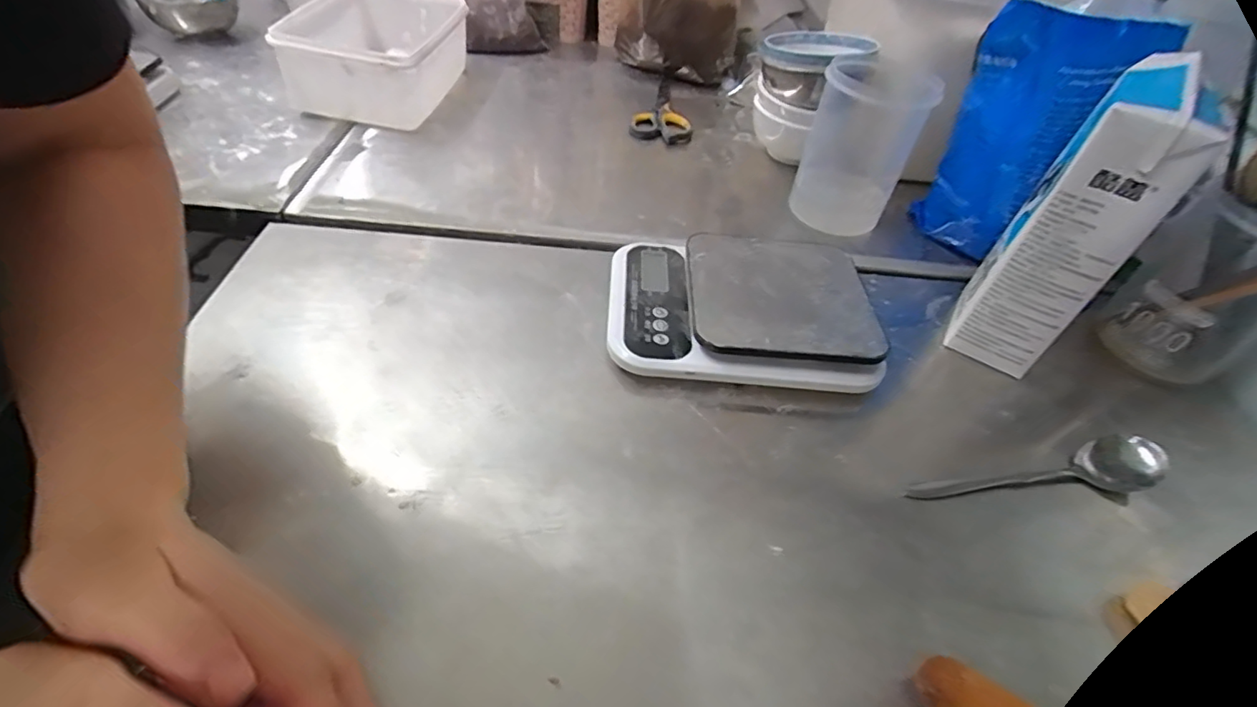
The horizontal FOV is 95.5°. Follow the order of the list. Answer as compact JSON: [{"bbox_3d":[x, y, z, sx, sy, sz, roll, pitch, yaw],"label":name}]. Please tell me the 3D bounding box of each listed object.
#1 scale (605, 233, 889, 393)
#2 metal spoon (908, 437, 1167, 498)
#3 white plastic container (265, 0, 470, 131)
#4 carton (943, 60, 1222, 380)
[{"bbox_3d":[0.084,-0.044,0.445,0.197,0.033,0.150,-1,46,2],"label":"scale"},{"bbox_3d":[0.267,0.081,0.366,0.170,0.026,0.039,-7,47,-14],"label":"metal spoon"},{"bbox_3d":[-0.291,-0.348,0.667,0.158,0.087,0.226,6,46,-1],"label":"white plastic container"},{"bbox_3d":[0.309,-0.087,0.405,0.064,0.208,0.095,31,50,21],"label":"carton"}]

